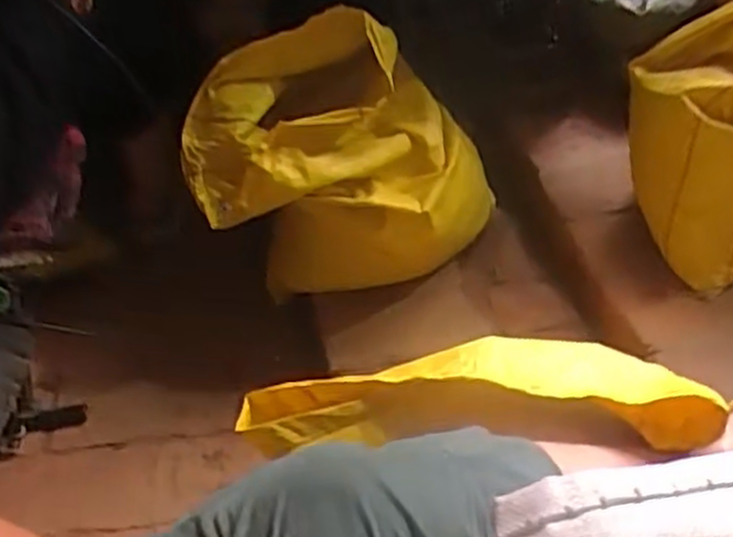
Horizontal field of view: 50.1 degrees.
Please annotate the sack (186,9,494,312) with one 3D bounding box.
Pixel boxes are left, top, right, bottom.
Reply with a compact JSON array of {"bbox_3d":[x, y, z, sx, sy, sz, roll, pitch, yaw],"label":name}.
[{"bbox_3d":[-0.033,-0.137,1.032,0.385,0.322,0.217,3,44,4],"label":"sack"}]

